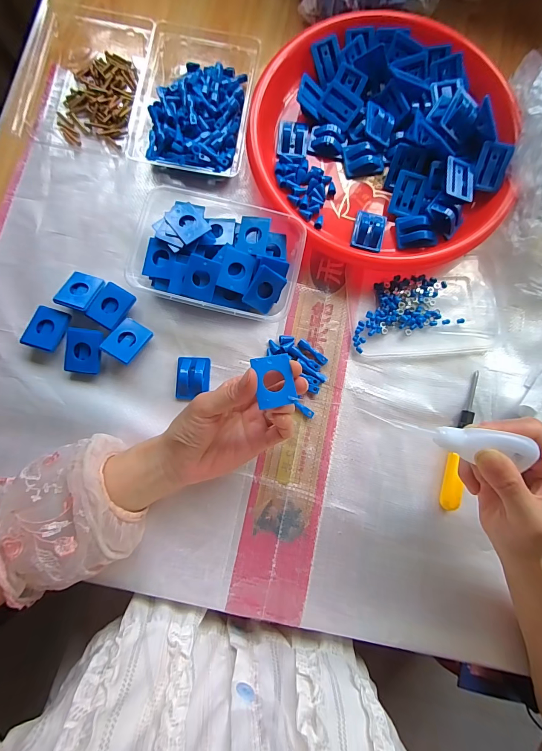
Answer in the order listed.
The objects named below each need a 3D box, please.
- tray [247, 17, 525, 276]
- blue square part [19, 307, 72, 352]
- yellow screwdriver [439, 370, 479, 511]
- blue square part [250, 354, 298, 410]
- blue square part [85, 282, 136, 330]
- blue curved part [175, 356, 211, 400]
[{"bbox_3d":[0.116,-0.263,0.370,0.268,0.055,0.280,0,82,-2],"label":"tray"},{"bbox_3d":[-0.228,-0.047,0.345,0.033,0.012,0.044,20,82,1],"label":"blue square part"},{"bbox_3d":[0.197,0.065,0.346,0.016,0.018,0.144,17,82,0],"label":"yellow screwdriver"},{"bbox_3d":[0.003,0.004,0.266,0.030,0.004,0.040,-11,81,-14],"label":"blue square part"},{"bbox_3d":[-0.166,-0.072,0.353,0.034,0.015,0.044,28,82,2],"label":"blue square part"},{"bbox_3d":[-0.082,0.002,0.351,0.034,0.012,0.045,2,82,-2],"label":"blue curved part"}]

